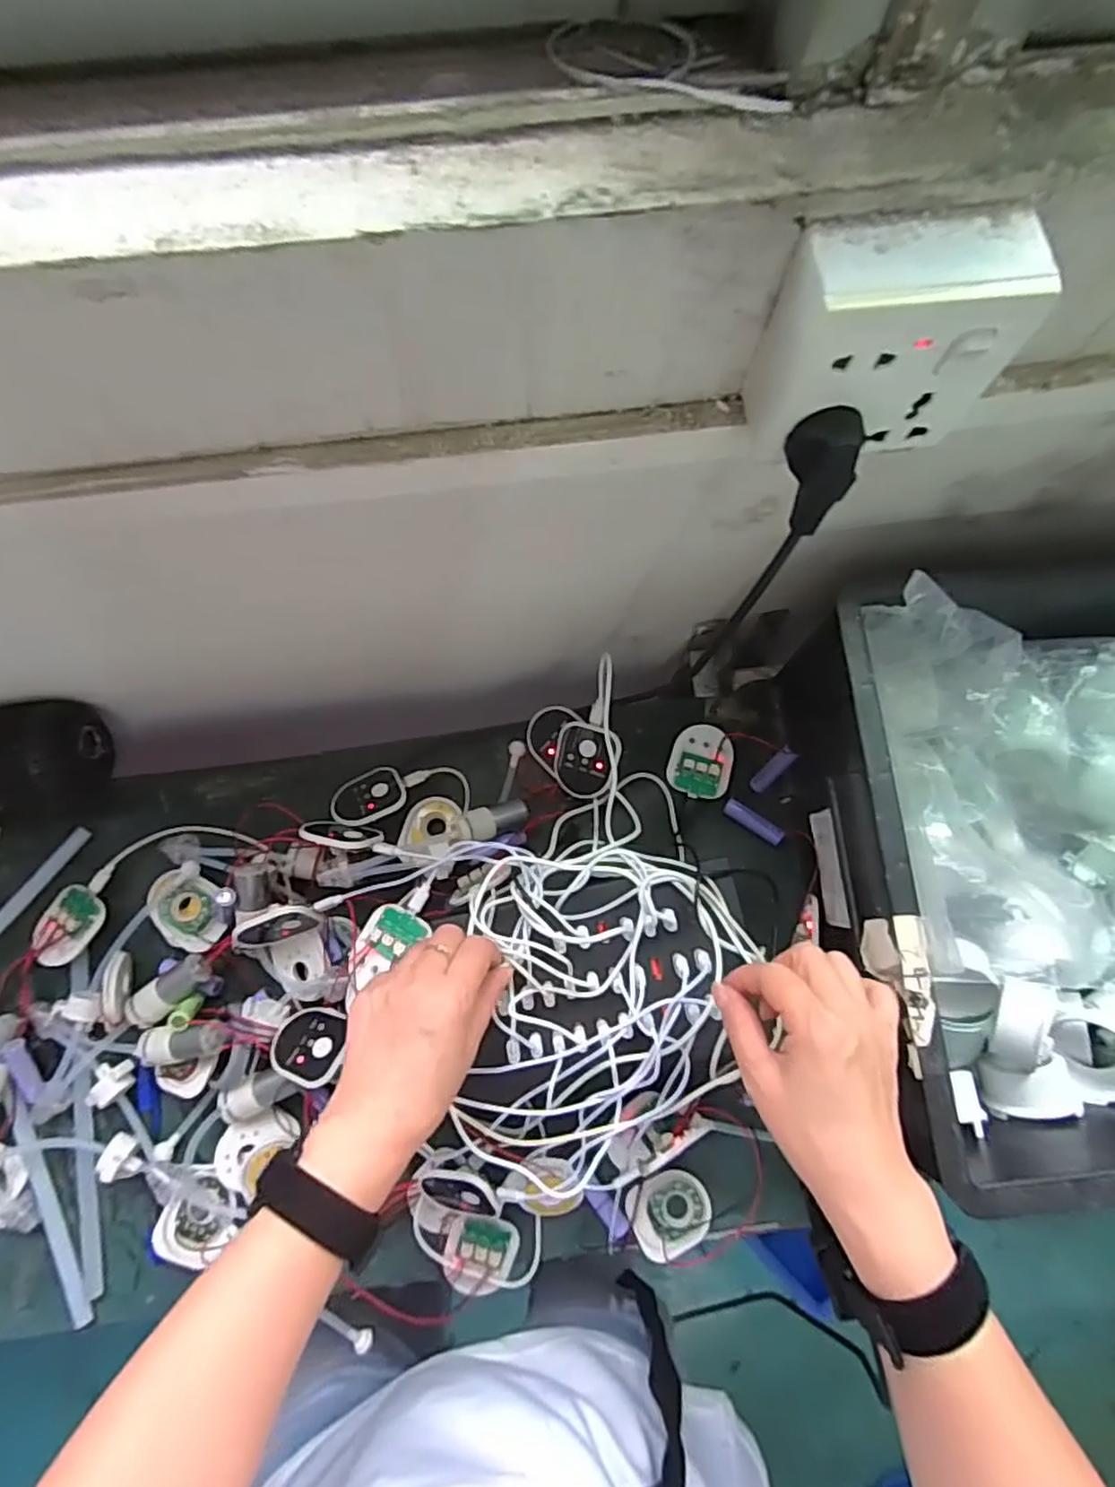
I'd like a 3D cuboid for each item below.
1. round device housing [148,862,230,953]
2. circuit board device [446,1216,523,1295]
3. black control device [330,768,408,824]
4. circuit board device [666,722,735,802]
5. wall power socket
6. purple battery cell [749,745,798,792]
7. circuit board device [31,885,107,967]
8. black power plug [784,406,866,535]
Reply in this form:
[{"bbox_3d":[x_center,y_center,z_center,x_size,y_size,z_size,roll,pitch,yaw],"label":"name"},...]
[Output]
[{"bbox_3d":[-0.288,0.130,0.537,0.045,0.017,0.070,-35,78,-9],"label":"round device housing"},{"bbox_3d":[-0.054,0.361,0.489,0.051,0.008,0.049,0,75,-1],"label":"circuit board device"},{"bbox_3d":[-0.150,0.041,0.547,0.058,0.007,0.048,-30,51,-15],"label":"black control device"},{"bbox_3d":[0.116,0.014,0.558,0.050,0.017,0.058,5,75,0],"label":"circuit board device"},{"bbox_3d":[0.131,-0.161,0.283,0.091,0.080,0.041,-4,75,-2],"label":"wall power socket"},{"bbox_3d":[0.170,0.020,0.544,0.013,0.050,0.013,41,42,9],"label":"purple battery cell"},{"bbox_3d":[-0.378,0.141,0.532,0.048,0.017,0.059,18,76,4],"label":"circuit board device"},{"bbox_3d":[0.116,-0.120,0.307,0.027,0.050,0.028,-10,76,-4],"label":"black power plug"}]

